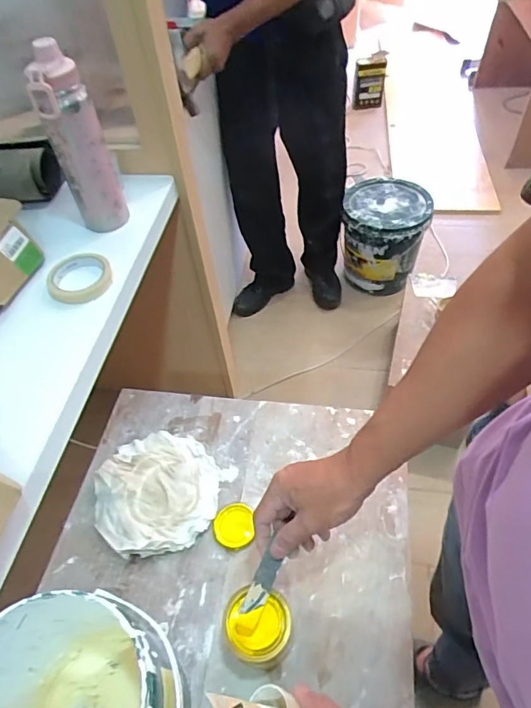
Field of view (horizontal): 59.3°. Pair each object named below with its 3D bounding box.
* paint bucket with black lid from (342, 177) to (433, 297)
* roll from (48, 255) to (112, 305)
[{"bbox_3d":[0.446,-0.443,1.774,0.299,0.337,0.323,9,53,12],"label":"paint bucket with black lid"},{"bbox_3d":[-0.286,-0.116,0.718,0.096,0.027,0.084,-26,54,-15],"label":"roll"}]

